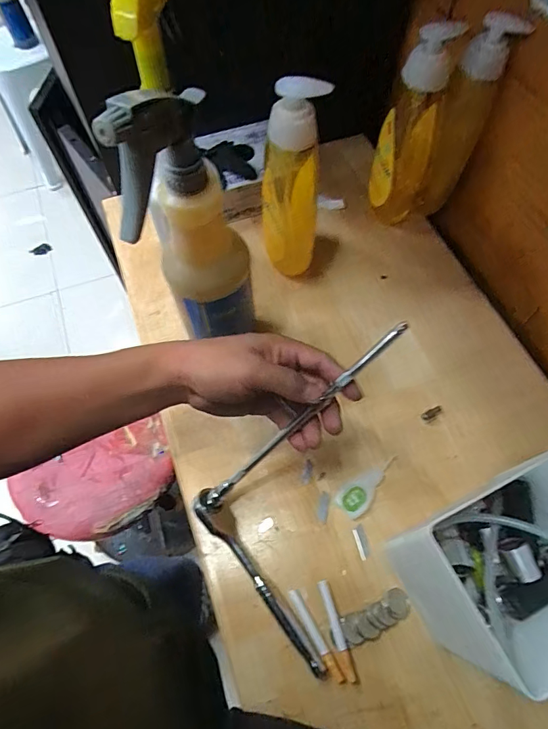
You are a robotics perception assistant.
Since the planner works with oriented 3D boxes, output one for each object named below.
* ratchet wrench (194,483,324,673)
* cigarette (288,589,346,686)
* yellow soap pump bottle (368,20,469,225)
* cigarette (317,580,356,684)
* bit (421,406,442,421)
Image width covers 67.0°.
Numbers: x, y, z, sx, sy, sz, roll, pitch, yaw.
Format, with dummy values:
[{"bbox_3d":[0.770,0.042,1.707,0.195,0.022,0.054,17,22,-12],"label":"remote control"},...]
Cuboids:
[{"bbox_3d":[-0.016,0.205,0.399,0.023,0.030,0.194,-36,69,-16],"label":"ratchet wrench"},{"bbox_3d":[0.039,0.253,0.387,0.009,0.005,0.084,-28,67,-13],"label":"cigarette"},{"bbox_3d":[0.172,-0.291,0.538,0.075,0.232,0.057,19,65,9],"label":"yellow soap pump bottle"},{"bbox_3d":[0.059,0.249,0.389,0.011,0.005,0.082,-15,65,-7],"label":"cigarette"},{"bbox_3d":[0.185,0.057,0.482,0.028,0.004,0.010,-26,67,-13],"label":"bit"}]

